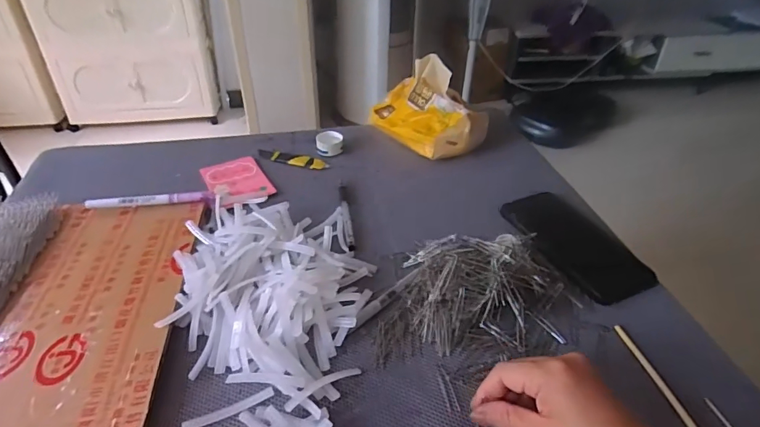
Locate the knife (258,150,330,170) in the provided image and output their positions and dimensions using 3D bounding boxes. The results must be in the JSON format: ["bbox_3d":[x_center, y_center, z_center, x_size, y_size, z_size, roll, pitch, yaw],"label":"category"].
[{"bbox_3d":[-0.118,-0.075,0.632,0.098,0.008,0.025,15,40,17],"label":"knife"}]

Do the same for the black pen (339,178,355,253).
[{"bbox_3d":[-0.039,-0.001,0.539,0.009,0.010,0.138,-5,38,-8],"label":"black pen"}]

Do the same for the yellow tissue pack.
[{"bbox_3d":[0.070,-0.162,0.661,0.109,0.101,0.156,-21,43,-26],"label":"yellow tissue pack"}]

